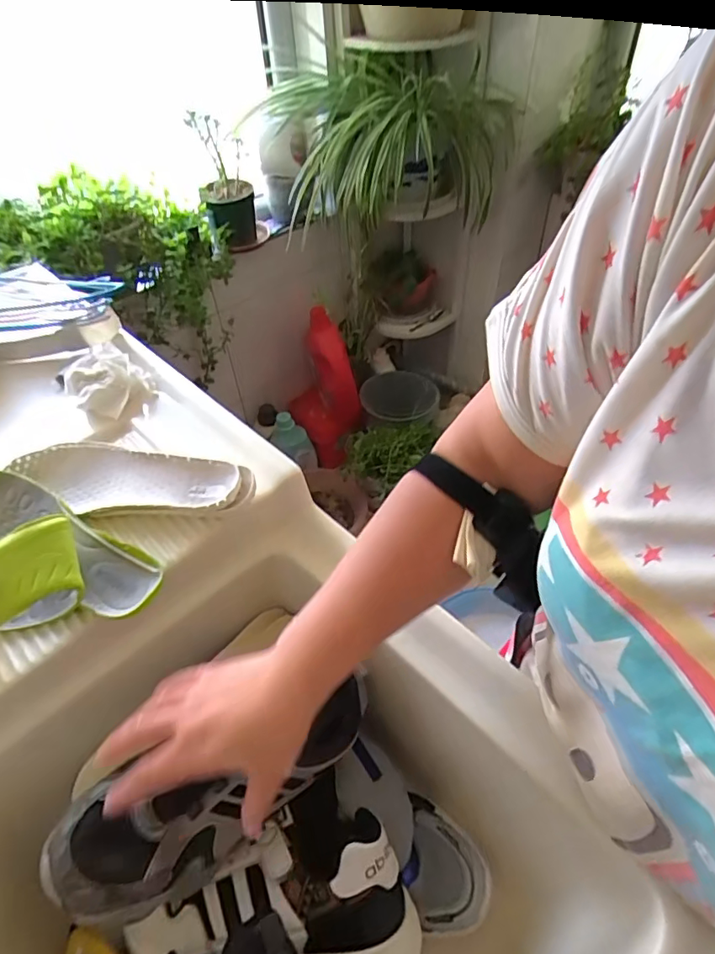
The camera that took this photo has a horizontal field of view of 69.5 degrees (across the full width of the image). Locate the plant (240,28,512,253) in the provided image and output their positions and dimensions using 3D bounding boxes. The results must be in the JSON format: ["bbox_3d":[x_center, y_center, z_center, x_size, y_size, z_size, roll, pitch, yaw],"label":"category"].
[{"bbox_3d":[0.037,-0.881,1.361,0.568,0.365,0.484,-20,49,-16],"label":"plant"}]

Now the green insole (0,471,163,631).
[{"bbox_3d":[-0.289,0.063,0.437,0.229,0.068,0.115,23,52,23],"label":"green insole"}]

